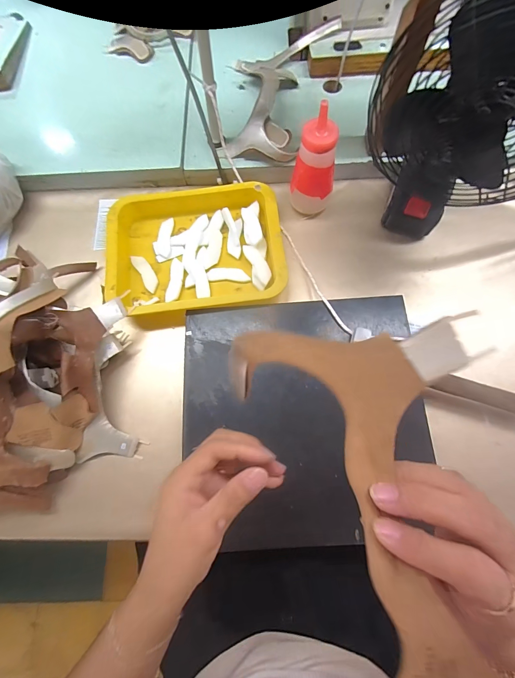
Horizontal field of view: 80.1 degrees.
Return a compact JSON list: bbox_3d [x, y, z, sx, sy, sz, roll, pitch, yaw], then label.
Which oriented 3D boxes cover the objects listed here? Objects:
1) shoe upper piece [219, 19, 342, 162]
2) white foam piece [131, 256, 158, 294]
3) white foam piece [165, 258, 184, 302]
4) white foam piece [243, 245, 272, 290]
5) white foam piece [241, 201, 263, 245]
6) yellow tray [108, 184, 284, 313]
[{"bbox_3d":[0.037,-0.423,0.514,0.170,0.052,0.285,6,75,4],"label":"shoe upper piece"},{"bbox_3d":[-0.172,-0.102,0.472,0.022,0.007,0.067,-32,76,-7],"label":"white foam piece"},{"bbox_3d":[-0.124,-0.089,0.464,0.021,0.004,0.069,6,75,4],"label":"white foam piece"},{"bbox_3d":[0.001,-0.110,0.461,0.030,0.011,0.071,-22,81,21],"label":"white foam piece"},{"bbox_3d":[-0.009,-0.180,0.470,0.028,0.009,0.075,-6,74,0],"label":"white foam piece"},{"bbox_3d":[-0.095,-0.140,0.466,0.258,0.039,0.207,-9,74,-1],"label":"yellow tray"}]

